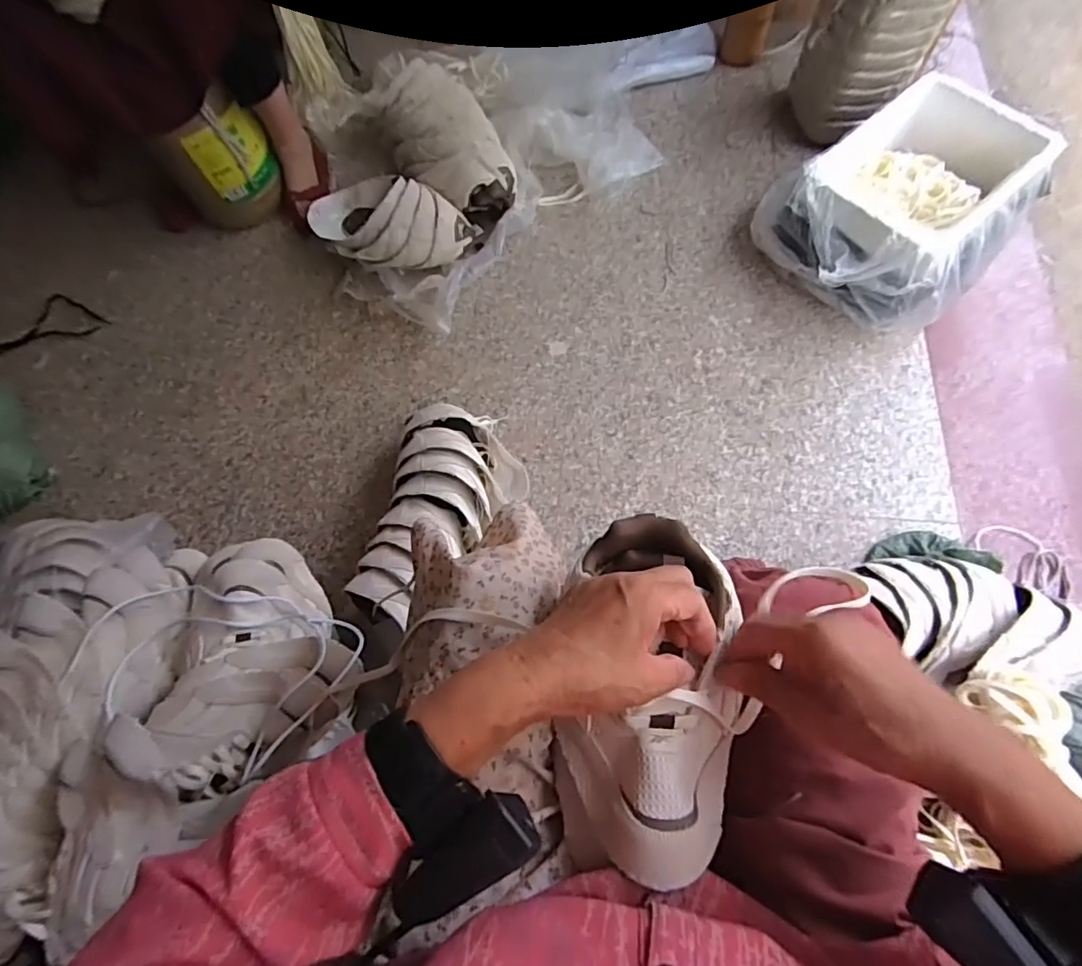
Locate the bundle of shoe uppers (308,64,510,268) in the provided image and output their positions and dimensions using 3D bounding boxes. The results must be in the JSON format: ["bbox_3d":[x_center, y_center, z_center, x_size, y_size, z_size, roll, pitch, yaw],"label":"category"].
[{"bbox_3d":[-0.243,-0.554,1.013,0.367,0.143,0.313,-32,70,-9],"label":"bundle of shoe uppers"}]

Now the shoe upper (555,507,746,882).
[{"bbox_3d":[0.073,0.135,0.372,0.117,0.069,0.218,8,71,2],"label":"shoe upper"}]

